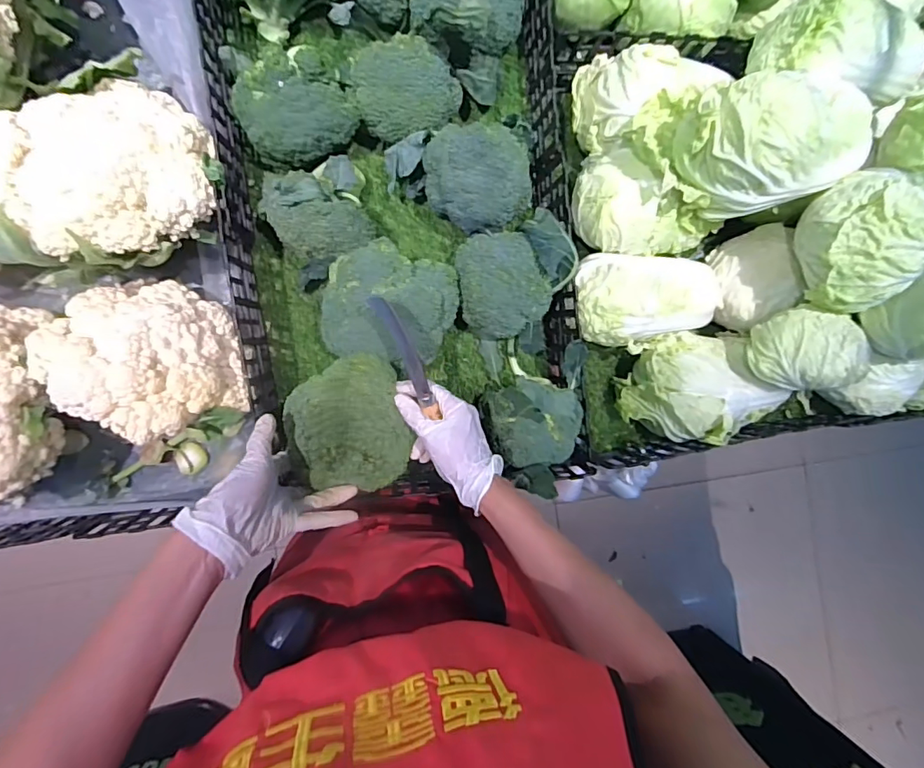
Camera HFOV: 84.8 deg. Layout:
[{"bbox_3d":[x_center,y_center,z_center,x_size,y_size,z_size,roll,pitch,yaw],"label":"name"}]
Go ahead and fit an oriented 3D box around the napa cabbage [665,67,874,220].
[{"bbox_3d":[0.310,-0.247,0.514,0.202,0.112,0.124,-19,91,-6],"label":"napa cabbage"}]

